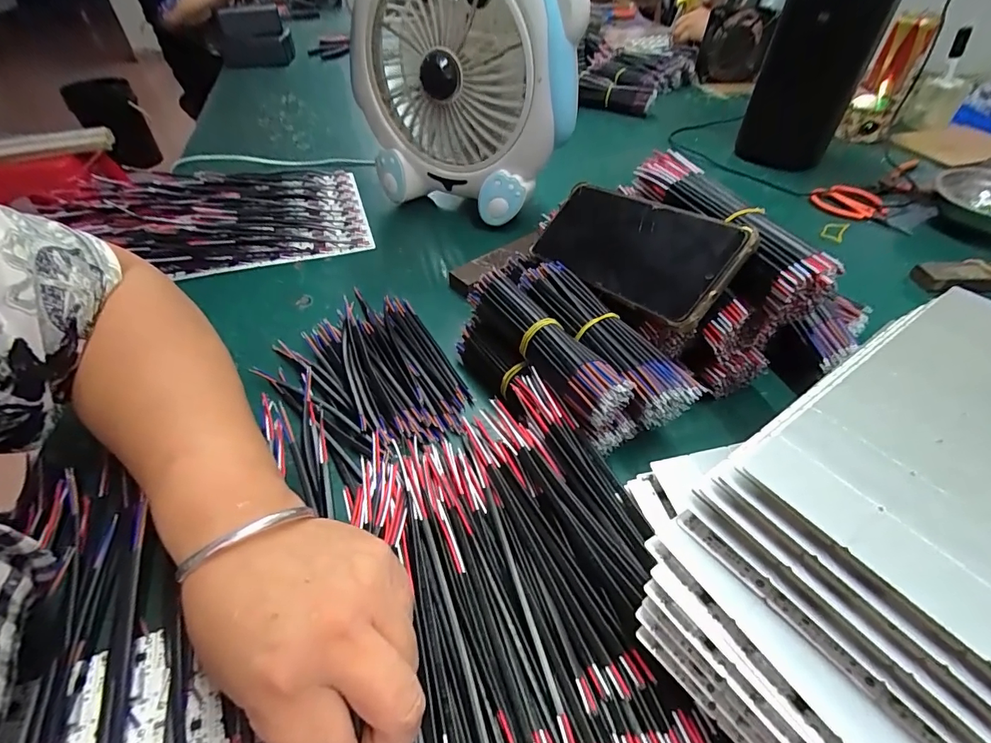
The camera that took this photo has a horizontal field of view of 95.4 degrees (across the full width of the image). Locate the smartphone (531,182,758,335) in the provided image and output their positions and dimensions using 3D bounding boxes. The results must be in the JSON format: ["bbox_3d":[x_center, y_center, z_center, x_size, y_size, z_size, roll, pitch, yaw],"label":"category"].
[{"bbox_3d":[0.095,-0.092,0.334,0.074,0.016,0.162,-53,43,5],"label":"smartphone"}]

